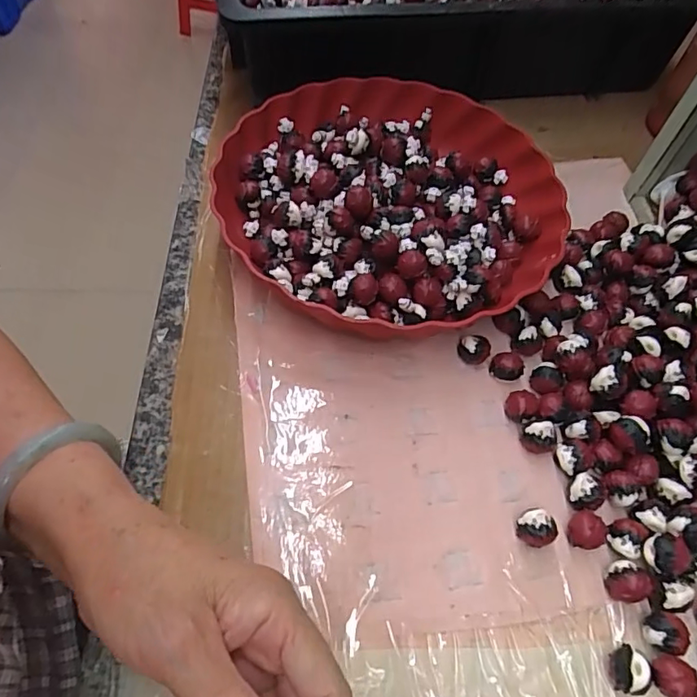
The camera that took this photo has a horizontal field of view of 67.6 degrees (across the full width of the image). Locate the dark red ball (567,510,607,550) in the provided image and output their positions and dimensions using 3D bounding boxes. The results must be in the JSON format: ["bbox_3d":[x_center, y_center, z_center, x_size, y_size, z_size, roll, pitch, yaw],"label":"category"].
[{"bbox_3d":[0.129,0.100,0.285,0.018,0.016,0.020,-16,61,-13],"label":"dark red ball"}]

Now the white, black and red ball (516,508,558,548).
[{"bbox_3d":[0.102,0.098,0.284,0.016,0.017,0.020,-30,65,-20],"label":"white, black and red ball"}]

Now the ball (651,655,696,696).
[{"bbox_3d":[0.154,0.158,0.250,0.019,0.018,0.018,2,58,-3],"label":"ball"}]

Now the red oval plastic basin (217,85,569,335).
[{"bbox_3d":[0.032,-0.110,0.385,0.239,0.048,0.243,-35,67,-22],"label":"red oval plastic basin"}]

